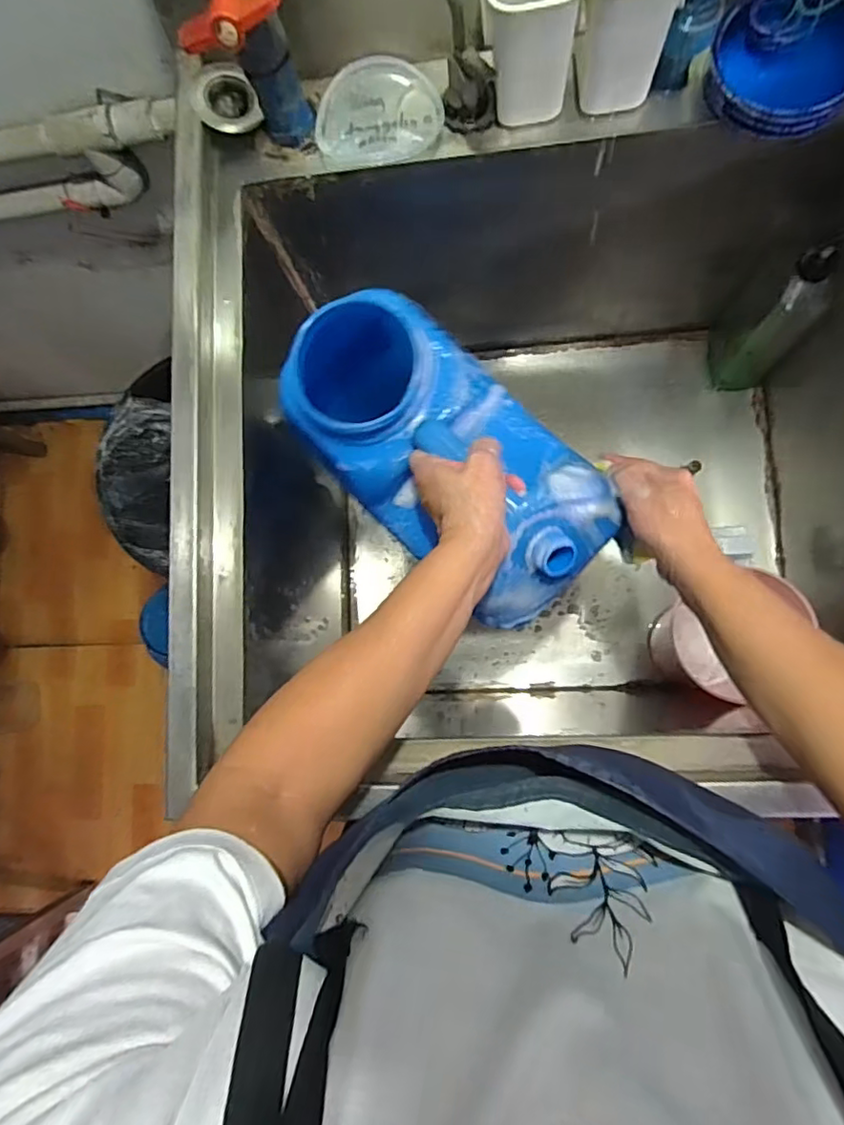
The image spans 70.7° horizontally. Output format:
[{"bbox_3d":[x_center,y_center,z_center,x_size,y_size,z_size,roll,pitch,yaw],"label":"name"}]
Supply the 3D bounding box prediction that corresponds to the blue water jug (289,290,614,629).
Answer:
[{"bbox_3d":[0.024,-0.091,0.549,0.300,0.158,0.157,41,90,9],"label":"blue water jug"}]

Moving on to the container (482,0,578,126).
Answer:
[{"bbox_3d":[0.083,-0.430,0.476,0.078,0.111,0.091,-4,84,7],"label":"container"}]

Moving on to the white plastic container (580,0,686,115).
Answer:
[{"bbox_3d":[0.159,-0.436,0.470,0.074,0.117,0.074,-4,84,7],"label":"white plastic container"}]

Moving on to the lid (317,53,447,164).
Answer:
[{"bbox_3d":[-0.040,-0.411,0.540,0.112,0.011,0.091,-4,84,7],"label":"lid"}]

